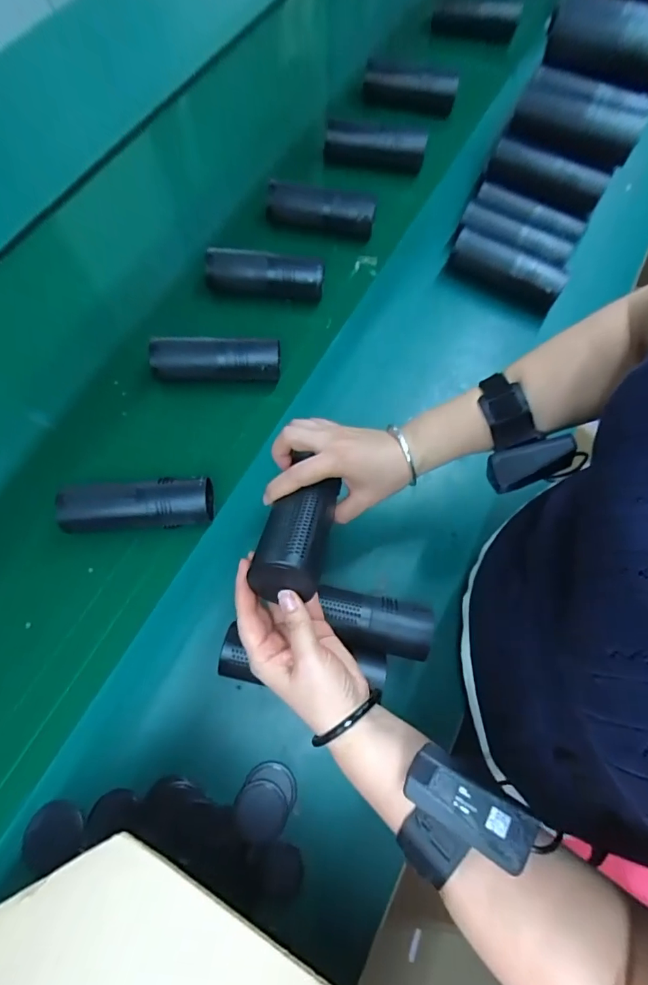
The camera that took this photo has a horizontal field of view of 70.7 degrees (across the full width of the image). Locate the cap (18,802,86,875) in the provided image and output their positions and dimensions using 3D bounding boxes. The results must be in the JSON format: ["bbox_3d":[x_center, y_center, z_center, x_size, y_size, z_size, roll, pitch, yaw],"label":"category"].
[{"bbox_3d":[-0.253,0.319,0.428,0.054,0.008,0.049,-30,74,-12],"label":"cap"}]

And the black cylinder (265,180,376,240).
[{"bbox_3d":[-0.006,-0.431,0.694,0.167,0.060,0.055,9,70,2],"label":"black cylinder"}]

